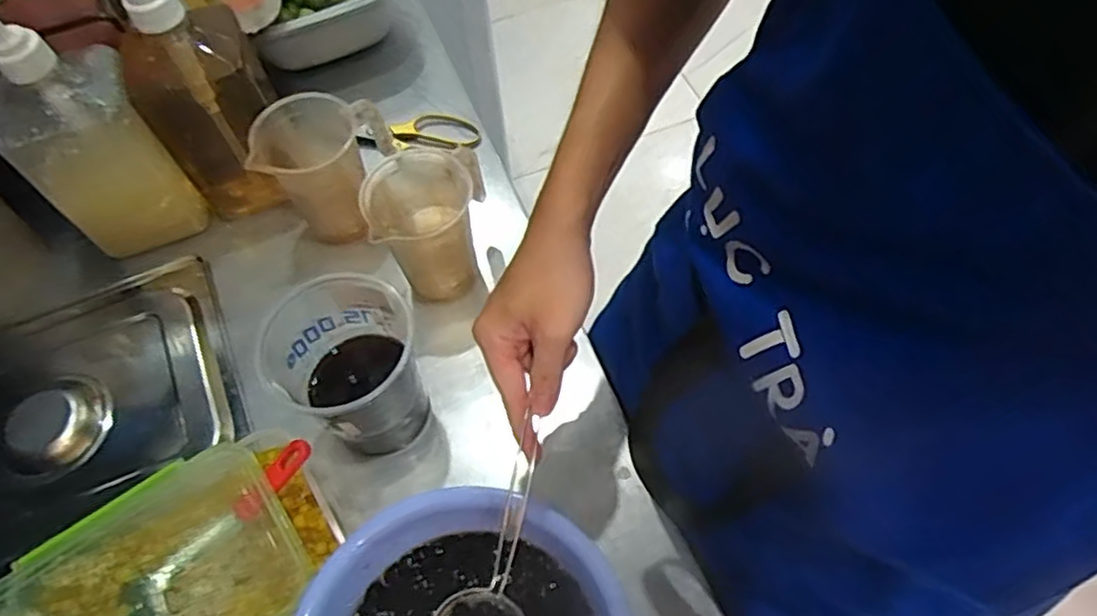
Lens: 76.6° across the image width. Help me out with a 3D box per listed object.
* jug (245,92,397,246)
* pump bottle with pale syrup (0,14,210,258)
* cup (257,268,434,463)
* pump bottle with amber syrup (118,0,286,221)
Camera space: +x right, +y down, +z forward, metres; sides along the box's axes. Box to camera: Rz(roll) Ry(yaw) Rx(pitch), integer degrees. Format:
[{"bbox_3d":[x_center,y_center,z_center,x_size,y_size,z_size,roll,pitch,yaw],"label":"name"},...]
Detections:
[{"bbox_3d":[-0.208,-0.129,0.672,0.115,0.128,0.088,-16,61,-6],"label":"jug"},{"bbox_3d":[-0.425,-0.173,0.617,0.110,0.287,0.097,-25,62,-11],"label":"pump bottle with pale syrup"},{"bbox_3d":[-0.157,0.047,0.570,0.102,0.134,0.105,-1,60,2],"label":"cup"},{"bbox_3d":[-0.324,-0.217,0.632,0.109,0.297,0.100,-19,61,-8],"label":"pump bottle with amber syrup"}]

